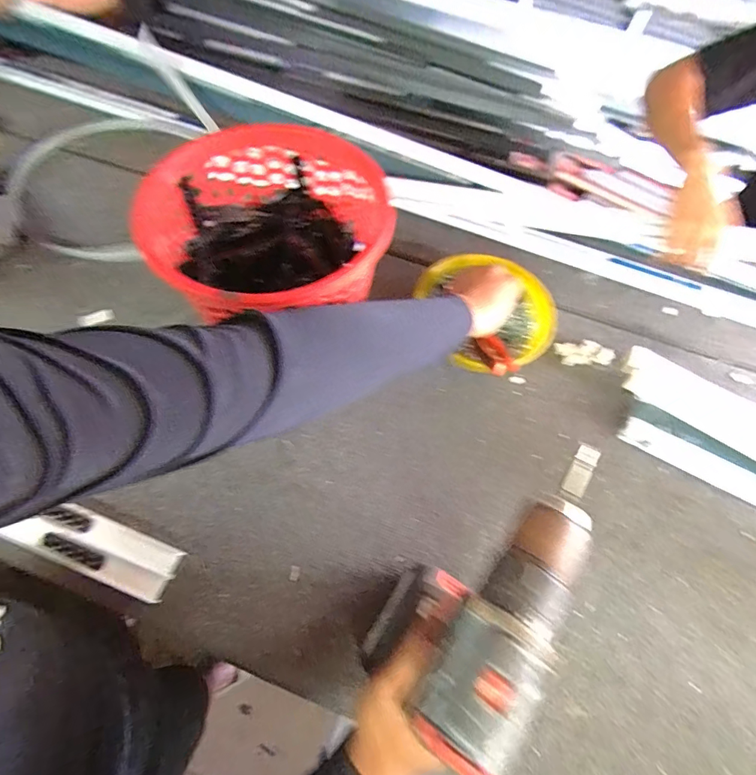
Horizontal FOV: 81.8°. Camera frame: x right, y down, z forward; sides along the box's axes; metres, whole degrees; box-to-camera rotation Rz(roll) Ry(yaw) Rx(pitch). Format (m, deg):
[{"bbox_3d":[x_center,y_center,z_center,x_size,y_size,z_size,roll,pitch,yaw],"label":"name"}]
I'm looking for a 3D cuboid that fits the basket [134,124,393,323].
[{"bbox_3d":[-0.121,-0.175,0.489,0.220,0.113,0.253,-11,64,-9],"label":"basket"}]

